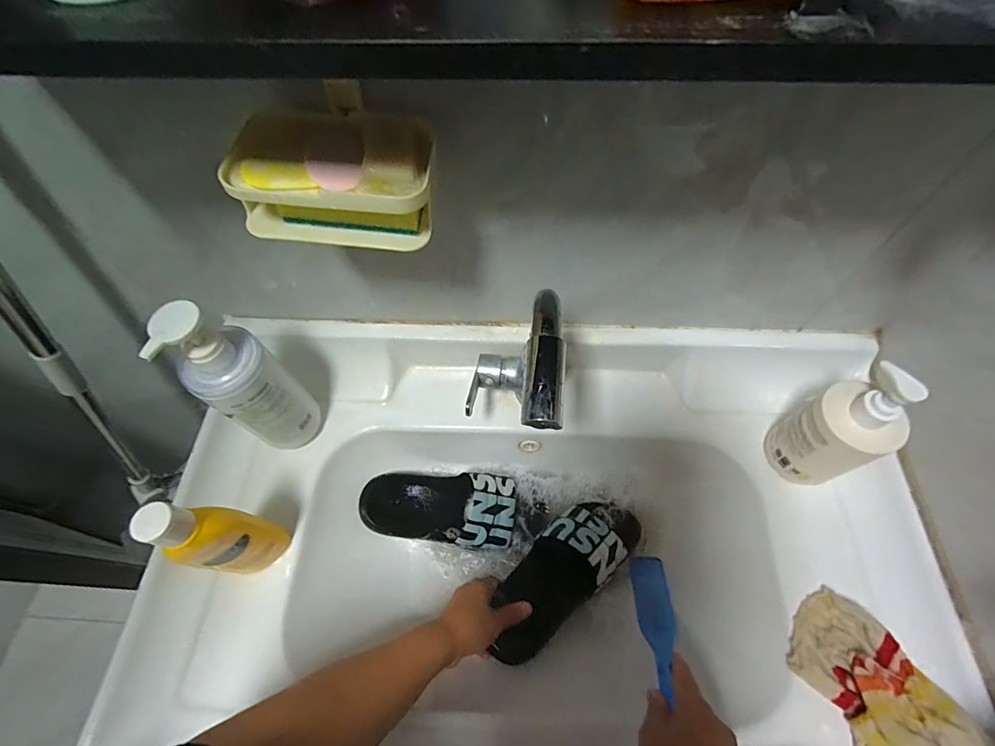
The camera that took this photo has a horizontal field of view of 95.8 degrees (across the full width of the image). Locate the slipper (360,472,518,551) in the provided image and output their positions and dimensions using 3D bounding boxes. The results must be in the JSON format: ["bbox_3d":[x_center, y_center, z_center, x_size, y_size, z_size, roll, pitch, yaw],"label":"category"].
[{"bbox_3d":[-0.077,0.176,0.593,0.197,0.064,0.086,4,62,4],"label":"slipper"}]

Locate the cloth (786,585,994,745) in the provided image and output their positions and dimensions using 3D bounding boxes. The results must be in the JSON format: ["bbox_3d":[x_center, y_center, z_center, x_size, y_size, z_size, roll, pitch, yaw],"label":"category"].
[{"bbox_3d":[0.346,0.303,0.398,0.103,0.071,0.185,-23,64,-11],"label":"cloth"}]

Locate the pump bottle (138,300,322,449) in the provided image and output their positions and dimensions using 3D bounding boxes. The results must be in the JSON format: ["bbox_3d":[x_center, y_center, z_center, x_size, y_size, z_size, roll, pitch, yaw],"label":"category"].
[{"bbox_3d":[-0.260,0.017,0.479,0.075,0.243,0.057,-40,68,-18],"label":"pump bottle"}]

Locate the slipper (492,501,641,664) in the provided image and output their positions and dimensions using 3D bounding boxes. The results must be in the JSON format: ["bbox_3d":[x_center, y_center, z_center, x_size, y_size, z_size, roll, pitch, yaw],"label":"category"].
[{"bbox_3d":[0.083,0.241,0.555,0.236,0.063,0.092,-39,67,-24],"label":"slipper"}]

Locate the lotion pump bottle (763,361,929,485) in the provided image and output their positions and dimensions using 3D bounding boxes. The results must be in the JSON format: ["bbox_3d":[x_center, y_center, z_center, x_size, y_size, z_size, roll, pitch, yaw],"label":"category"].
[{"bbox_3d":[0.346,0.058,0.454,0.060,0.171,0.077,-19,63,-8],"label":"lotion pump bottle"}]

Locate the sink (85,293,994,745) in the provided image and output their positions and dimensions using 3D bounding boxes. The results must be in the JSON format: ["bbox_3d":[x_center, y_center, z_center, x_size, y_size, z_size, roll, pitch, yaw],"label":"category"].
[{"bbox_3d":[0.046,0.187,0.533,0.803,0.174,0.468,3,62,3],"label":"sink"}]

